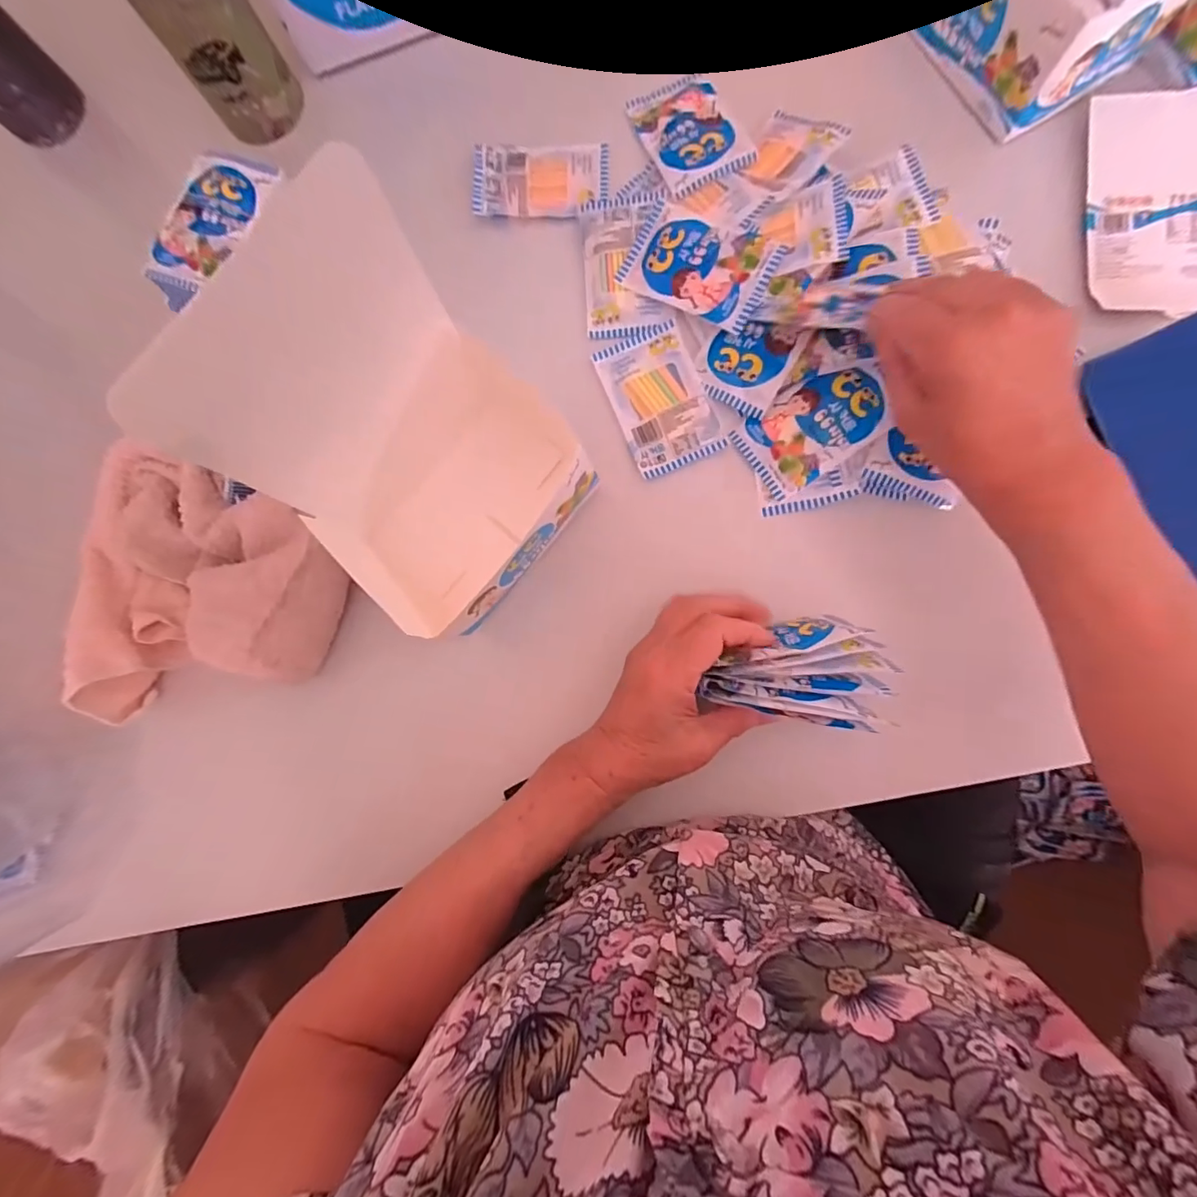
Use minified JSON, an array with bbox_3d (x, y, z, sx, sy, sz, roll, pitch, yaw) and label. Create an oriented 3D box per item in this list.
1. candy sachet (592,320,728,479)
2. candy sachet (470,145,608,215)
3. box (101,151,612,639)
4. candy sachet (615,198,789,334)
[{"bbox_3d":[0.044,-0.144,0.362,0.064,0.010,0.100,-22,84,1],"label":"candy sachet"},{"bbox_3d":[-0.044,-0.320,0.384,0.100,0.010,0.054,2,85,3],"label":"candy sachet"},{"bbox_3d":[-0.087,-0.072,0.267,0.111,0.192,0.144,40,88,6],"label":"box"},{"bbox_3d":[0.069,-0.235,0.350,0.103,0.017,0.063,32,87,6],"label":"candy sachet"}]

